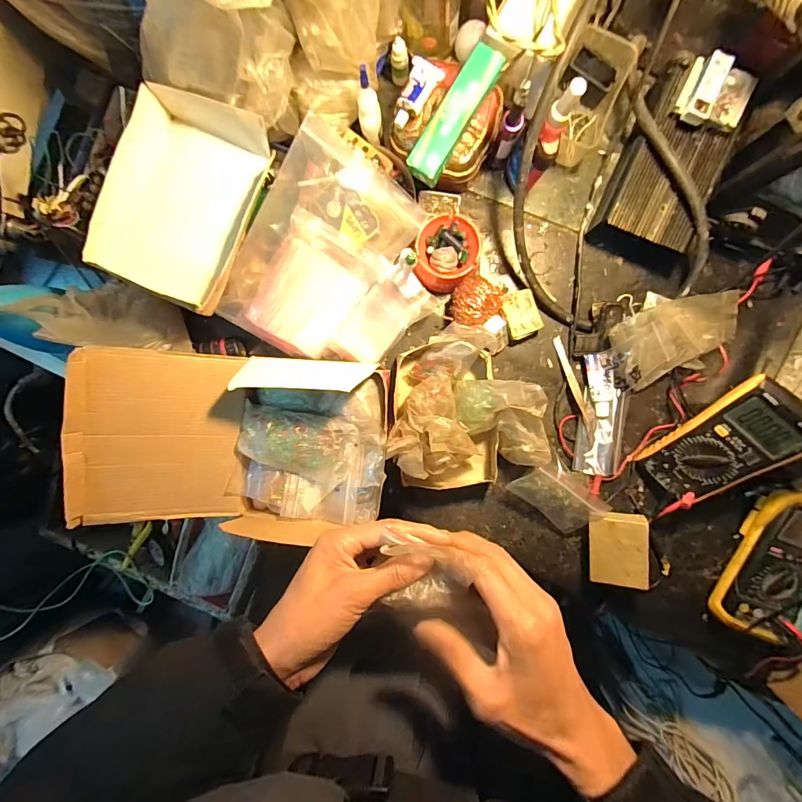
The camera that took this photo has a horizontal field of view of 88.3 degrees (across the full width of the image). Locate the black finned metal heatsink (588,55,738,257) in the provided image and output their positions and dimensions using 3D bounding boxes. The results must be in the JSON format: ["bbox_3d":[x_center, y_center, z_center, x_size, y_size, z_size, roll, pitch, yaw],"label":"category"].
[{"bbox_3d":[0.310,-0.273,0.491,0.105,0.068,0.185,20,95,0],"label":"black finned metal heatsink"}]

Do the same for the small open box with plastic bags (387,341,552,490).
[{"bbox_3d":[0.077,0.017,0.499,0.197,0.090,0.193,0,95,2],"label":"small open box with plastic bags"}]

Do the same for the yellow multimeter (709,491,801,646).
[{"bbox_3d":[0.475,0.205,0.518,0.094,0.044,0.187,21,95,0],"label":"yellow multimeter"}]

